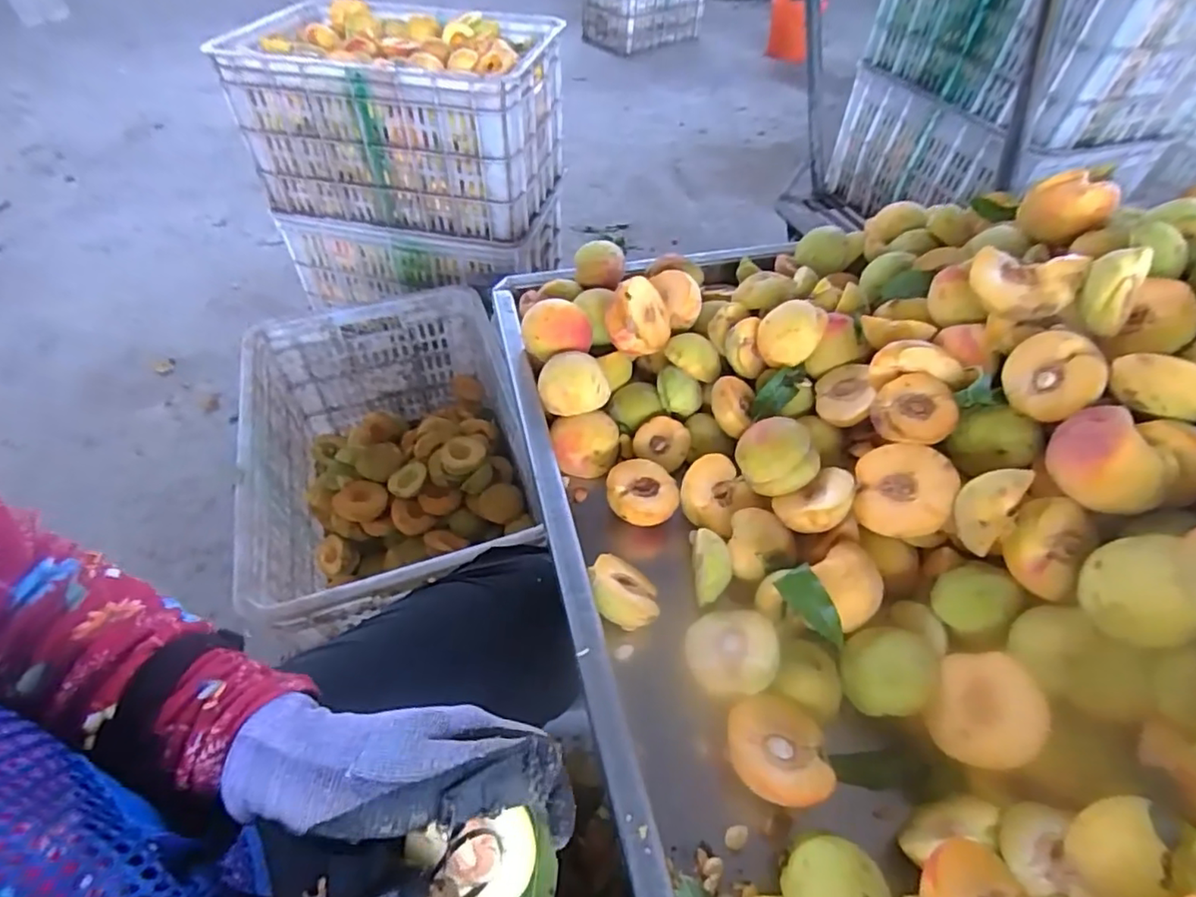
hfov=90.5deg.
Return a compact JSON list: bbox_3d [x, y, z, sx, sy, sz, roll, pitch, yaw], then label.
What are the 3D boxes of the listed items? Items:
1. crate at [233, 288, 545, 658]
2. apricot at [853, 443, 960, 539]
[{"bbox_3d":[-0.290,0.025,0.870,0.339,0.252,0.506,-15,53,-13],"label":"crate"},{"bbox_3d":[0.239,0.034,0.458,0.068,0.034,0.072,-6,67,36],"label":"apricot"}]

